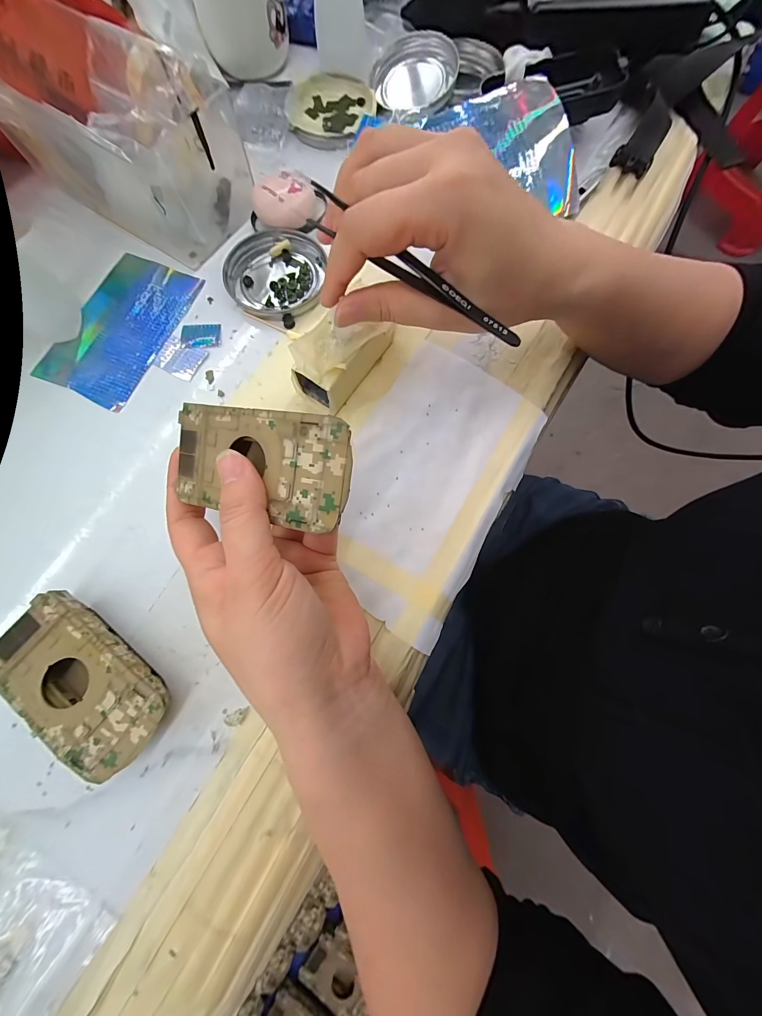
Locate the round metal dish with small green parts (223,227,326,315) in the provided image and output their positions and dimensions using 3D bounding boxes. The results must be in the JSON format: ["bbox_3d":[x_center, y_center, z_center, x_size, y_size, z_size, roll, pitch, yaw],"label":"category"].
[{"bbox_3d":[-0.086,-0.186,0.267,0.075,0.007,0.079,0,76,0],"label":"round metal dish with small green parts"}]

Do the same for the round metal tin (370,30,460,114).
[{"bbox_3d":[0.029,-0.387,0.305,0.077,0.021,0.079,0,76,0],"label":"round metal tin"}]

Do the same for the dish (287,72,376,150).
[{"bbox_3d":[-0.044,-0.362,0.310,0.075,0.012,0.079,0,76,0],"label":"dish"}]

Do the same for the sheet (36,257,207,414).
[{"bbox_3d":[-0.198,-0.139,0.257,0.080,0.004,0.123,20,77,5],"label":"sheet"}]

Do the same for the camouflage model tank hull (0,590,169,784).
[{"bbox_3d":[-0.161,0.095,0.188,0.094,0.026,0.052,37,79,8],"label":"camouflage model tank hull"}]

